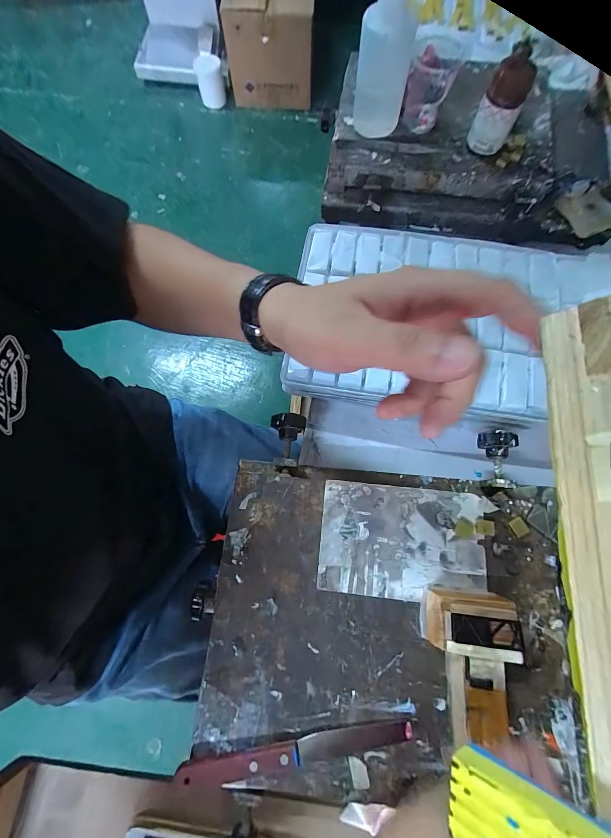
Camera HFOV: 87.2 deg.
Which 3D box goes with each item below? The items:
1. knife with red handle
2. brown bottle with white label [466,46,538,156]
[{"bbox_3d":[-0.006,0.261,0.249,0.178,0.011,0.020,-7,75,-3],"label":"knife with red handle"},{"bbox_3d":[0.241,-0.387,0.390,0.049,0.096,0.042,24,75,6],"label":"brown bottle with white label"}]

